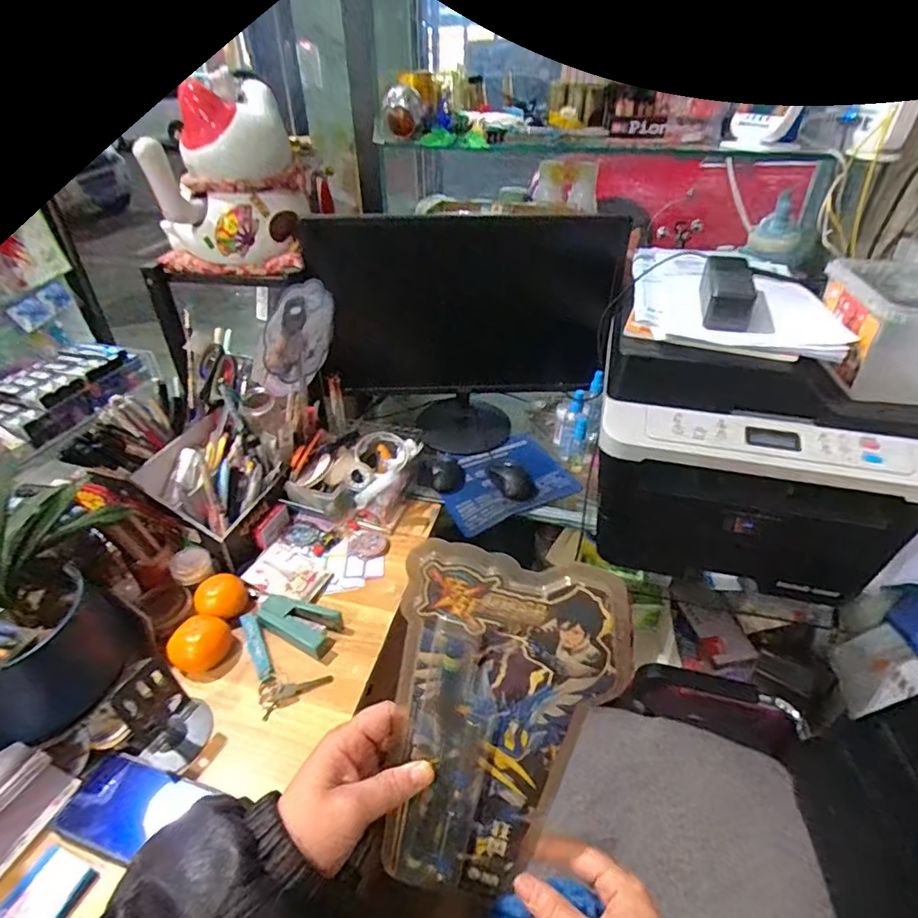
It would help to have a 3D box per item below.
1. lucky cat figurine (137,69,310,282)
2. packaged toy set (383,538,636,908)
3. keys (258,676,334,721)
[{"bbox_3d":[-0.348,-0.430,0.807,0.205,0.244,0.182,-2,37,-2],"label":"lucky cat figurine"},{"bbox_3d":[0.026,0.188,0.353,0.139,0.260,0.018,8,12,5],"label":"packaged toy set"},{"bbox_3d":[-0.204,0.276,0.645,0.084,0.013,0.041,-23,42,-27],"label":"keys"}]

